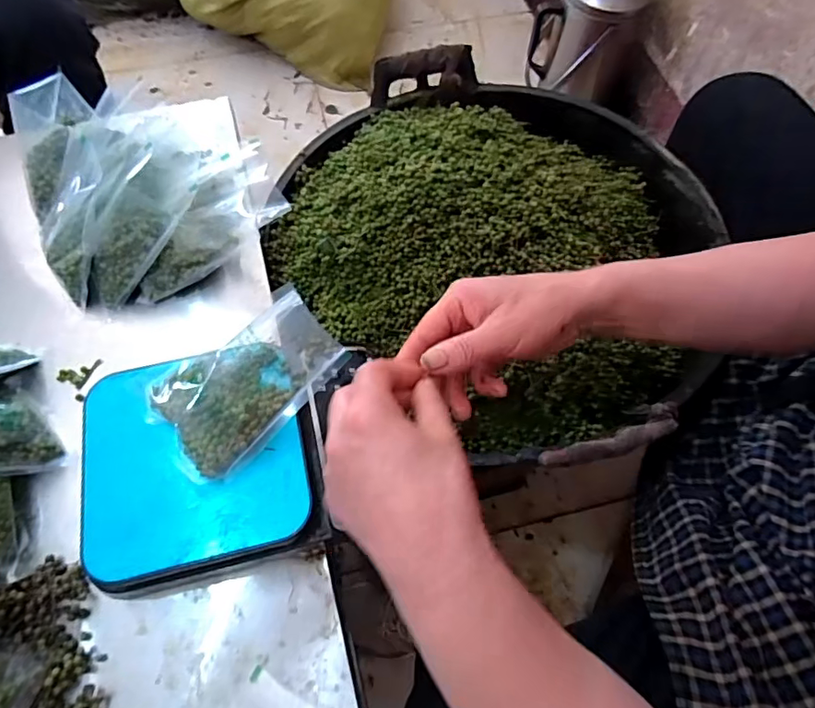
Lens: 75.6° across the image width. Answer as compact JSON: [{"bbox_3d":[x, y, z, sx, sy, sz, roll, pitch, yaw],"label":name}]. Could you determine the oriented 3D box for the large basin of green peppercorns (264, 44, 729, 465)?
[{"bbox_3d":[0.108,-0.132,0.543,0.447,0.120,0.407,1,64,-1],"label":"large basin of green peppercorns"}]

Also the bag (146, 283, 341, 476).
[{"bbox_3d":[-0.112,0.015,0.371,0.131,0.029,0.083,-41,72,-19],"label":"bag"}]

